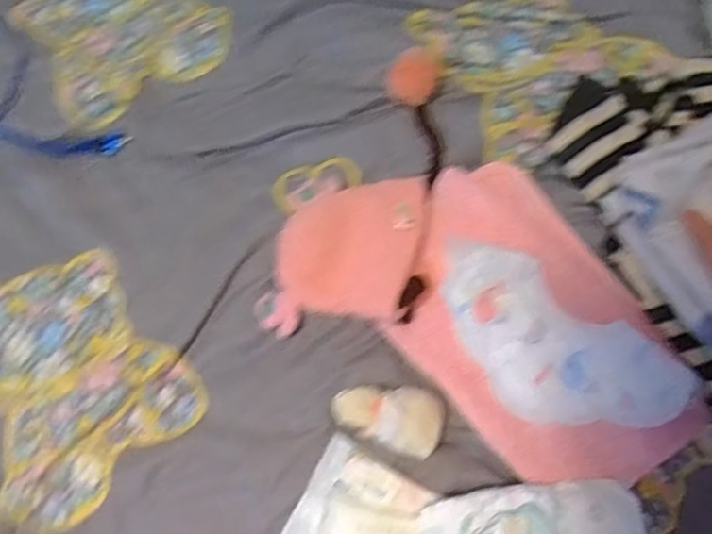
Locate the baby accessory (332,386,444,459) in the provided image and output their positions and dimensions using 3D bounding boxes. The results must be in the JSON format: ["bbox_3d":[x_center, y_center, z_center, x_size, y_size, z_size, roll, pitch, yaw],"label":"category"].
[{"bbox_3d":[0.033,0.138,0.590,0.103,0.043,0.065,21,74,7],"label":"baby accessory"}]

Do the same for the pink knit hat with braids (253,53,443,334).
[{"bbox_3d":[0.001,-0.080,0.653,0.157,0.040,0.305,3,71,20],"label":"pink knit hat with braids"}]

